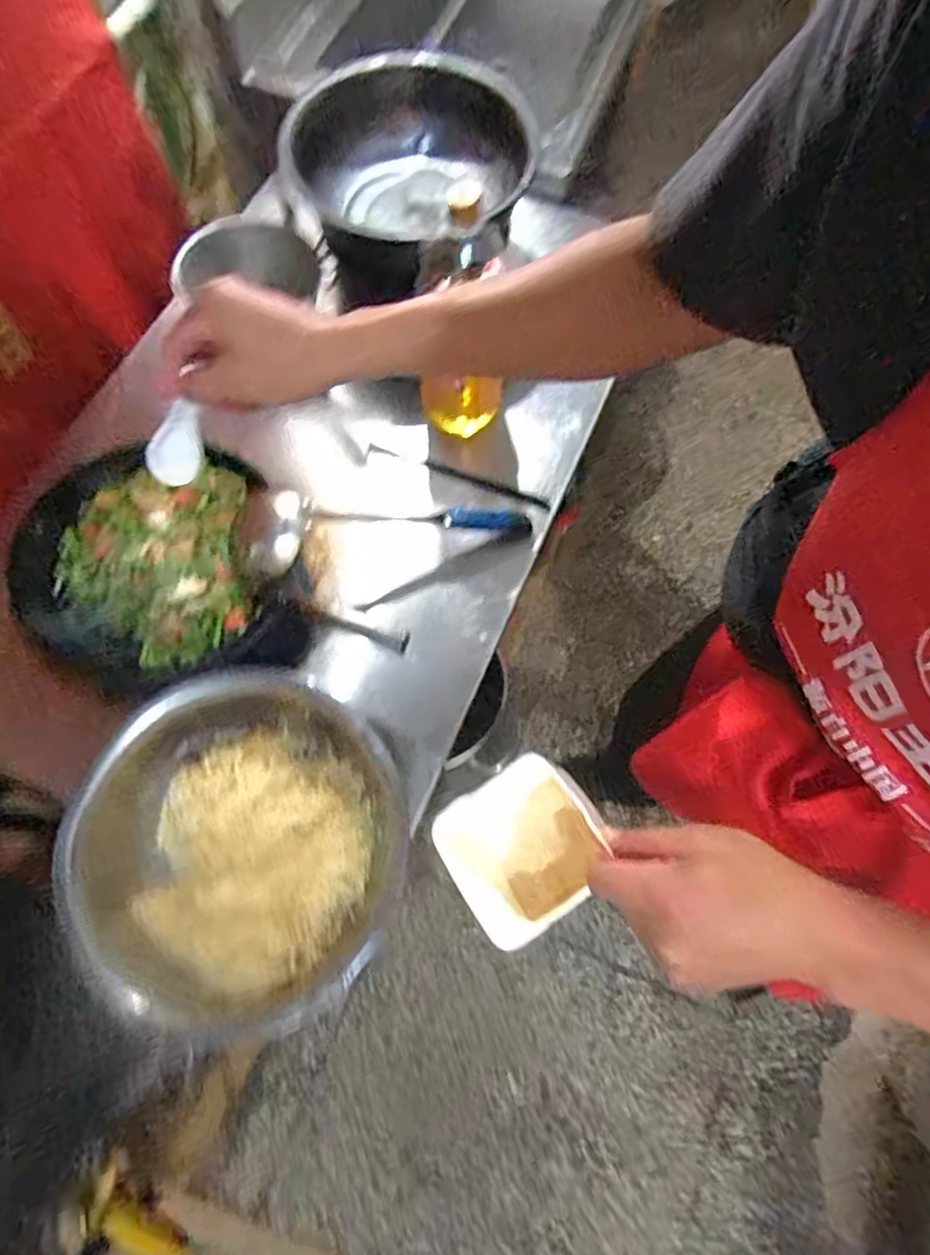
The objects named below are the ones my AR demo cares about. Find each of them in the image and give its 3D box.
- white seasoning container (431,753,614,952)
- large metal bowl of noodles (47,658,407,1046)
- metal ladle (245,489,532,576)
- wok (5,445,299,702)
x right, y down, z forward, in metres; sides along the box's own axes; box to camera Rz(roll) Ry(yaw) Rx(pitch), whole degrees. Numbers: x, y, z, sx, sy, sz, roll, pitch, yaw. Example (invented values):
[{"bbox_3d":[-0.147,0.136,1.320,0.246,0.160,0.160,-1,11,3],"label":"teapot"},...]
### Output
[{"bbox_3d":[0.040,0.152,0.442,0.099,0.072,0.093,-31,70,-11],"label":"white seasoning container"},{"bbox_3d":[-0.225,0.226,0.649,0.304,0.133,0.323,0,69,-1],"label":"large metal bowl of noodles"},{"bbox_3d":[-0.096,-0.133,0.792,0.361,0.050,0.104,-9,67,-16],"label":"metal ladle"},{"bbox_3d":[-0.375,-0.085,0.768,0.298,0.071,0.280,0,69,-1],"label":"wok"}]

